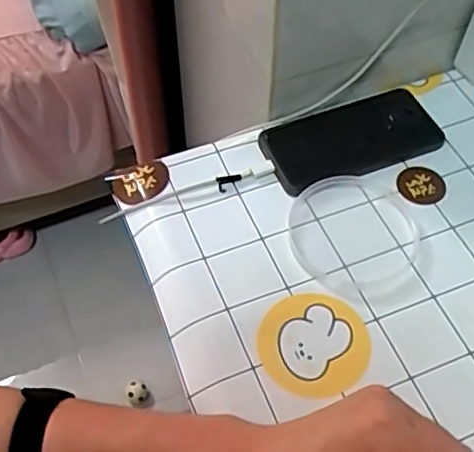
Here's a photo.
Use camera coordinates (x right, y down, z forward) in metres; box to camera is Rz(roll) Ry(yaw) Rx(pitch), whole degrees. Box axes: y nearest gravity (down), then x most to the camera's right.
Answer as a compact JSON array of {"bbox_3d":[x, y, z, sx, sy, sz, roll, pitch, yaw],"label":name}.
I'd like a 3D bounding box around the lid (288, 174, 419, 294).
[{"bbox_3d":[0.094,0.003,0.490,0.101,0.007,0.098,0,56,0],"label":"lid"}]

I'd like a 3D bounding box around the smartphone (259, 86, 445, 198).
[{"bbox_3d":[0.099,-0.076,0.541,0.150,0.010,0.075,-20,58,-13],"label":"smartphone"}]

